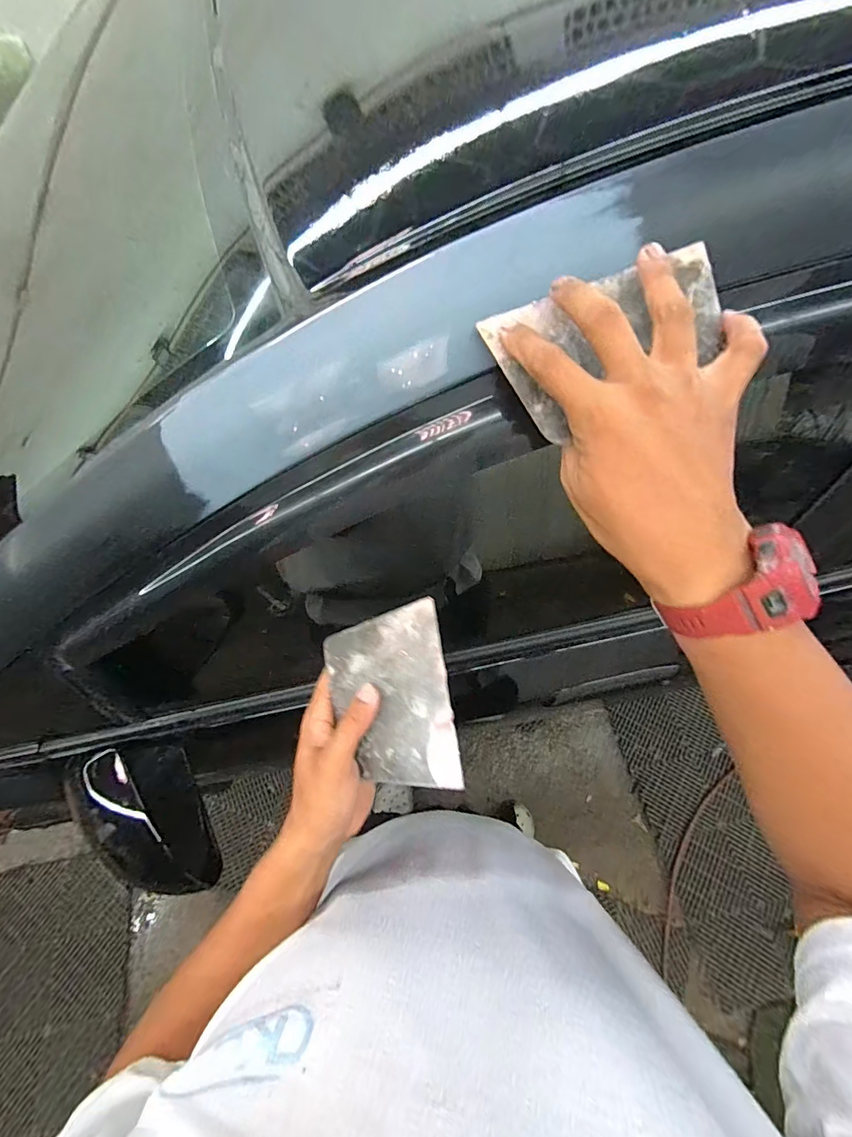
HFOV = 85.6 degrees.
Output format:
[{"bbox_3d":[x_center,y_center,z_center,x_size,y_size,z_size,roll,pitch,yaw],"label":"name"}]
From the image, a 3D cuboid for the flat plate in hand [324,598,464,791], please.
[{"bbox_3d":[-0.028,0.106,0.375,0.097,0.006,0.139,-13,78,11],"label":"flat plate in hand"}]

